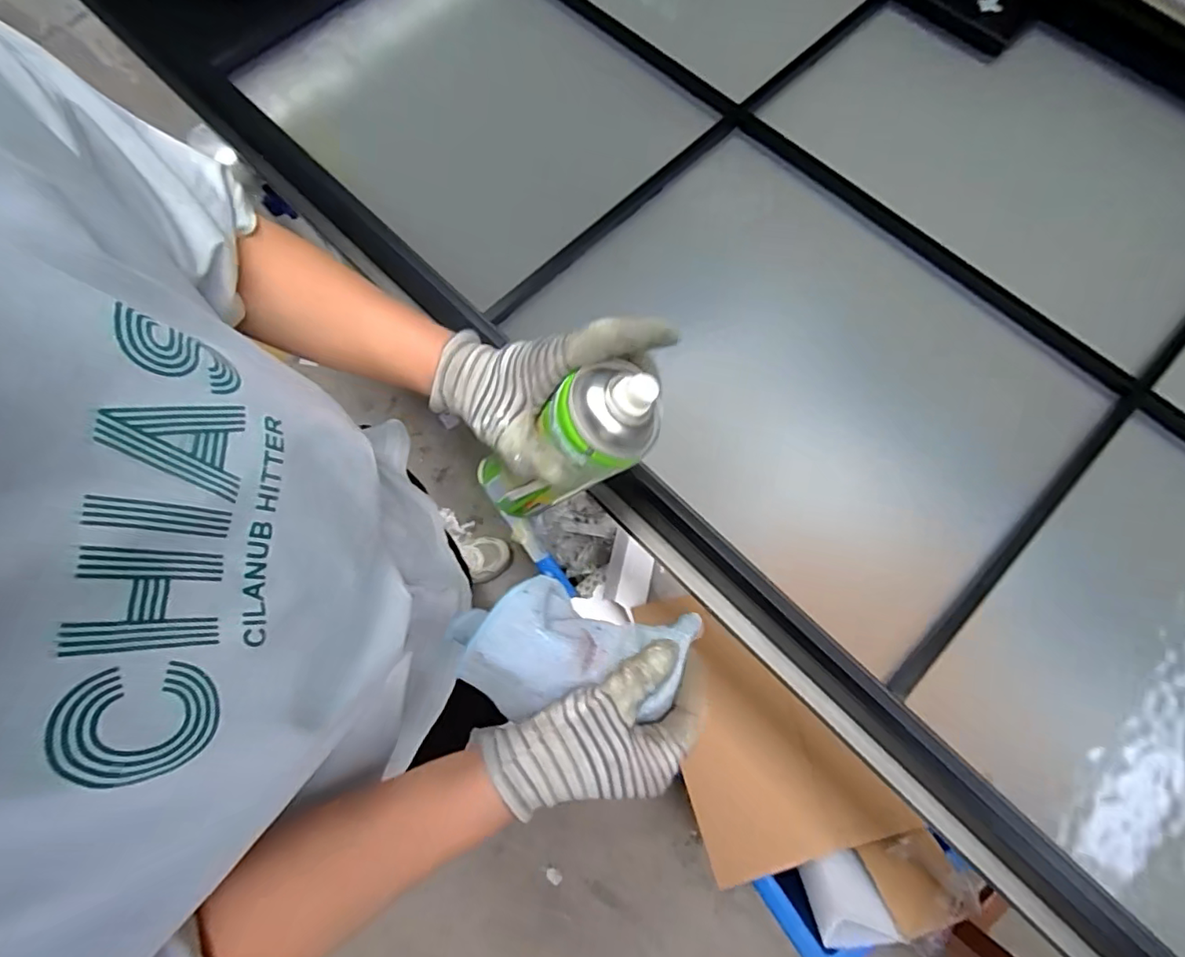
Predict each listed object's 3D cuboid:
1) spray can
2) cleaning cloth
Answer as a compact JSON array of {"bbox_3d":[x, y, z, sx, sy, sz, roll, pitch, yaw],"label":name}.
[{"bbox_3d":[-0.019,-0.013,0.374,0.057,0.177,0.058,16,60,-29],"label":"spray can"},{"bbox_3d":[-0.018,0.115,0.372,0.147,0.067,0.081,14,73,6],"label":"cleaning cloth"}]

